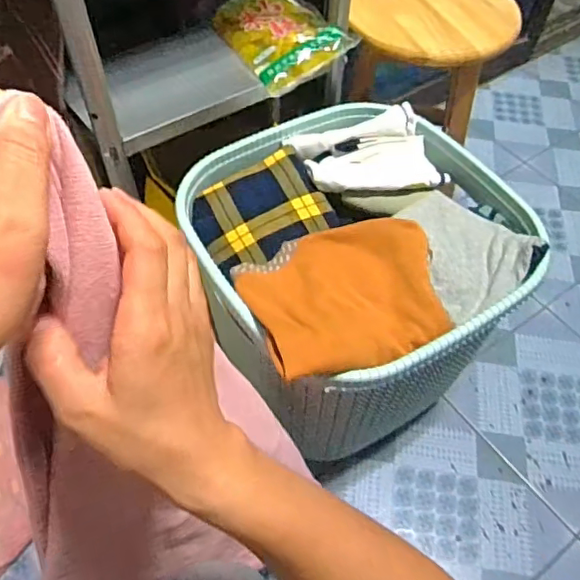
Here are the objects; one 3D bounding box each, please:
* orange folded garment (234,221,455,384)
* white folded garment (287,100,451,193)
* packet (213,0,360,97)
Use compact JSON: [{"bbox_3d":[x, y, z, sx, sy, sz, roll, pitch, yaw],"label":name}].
[{"bbox_3d":[0.063,-0.004,0.639,0.219,0.045,0.184,-18,57,-14],"label":"orange folded garment"},{"bbox_3d":[0.112,-0.187,0.799,0.202,0.049,0.131,-13,56,-11],"label":"white folded garment"},{"bbox_3d":[-0.016,-0.372,0.811,0.143,0.049,0.183,-28,60,-20],"label":"packet"}]

